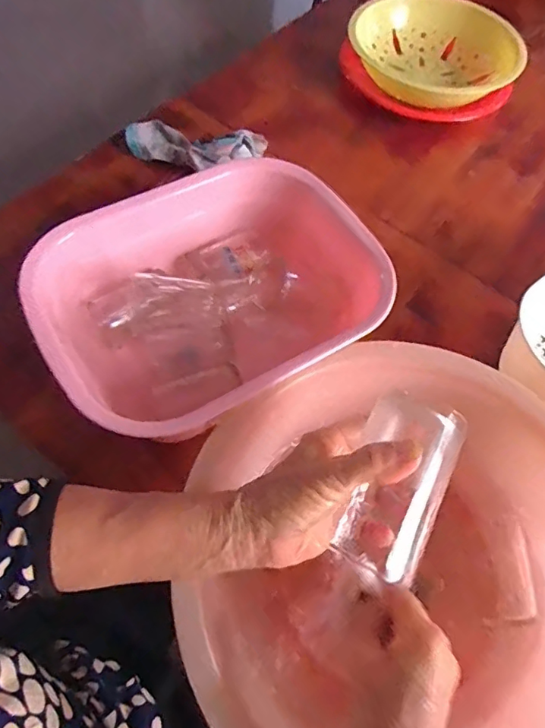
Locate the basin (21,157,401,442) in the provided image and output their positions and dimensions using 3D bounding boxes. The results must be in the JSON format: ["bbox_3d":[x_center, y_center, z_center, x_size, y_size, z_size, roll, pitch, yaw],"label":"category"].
[{"bbox_3d":[-0.055,-0.061,0.481,0.298,0.097,0.241,-28,67,-18],"label":"basin"}]

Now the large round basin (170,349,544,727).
[{"bbox_3d":[0.096,0.157,0.394,0.309,0.119,0.311,0,61,-1],"label":"large round basin"}]

